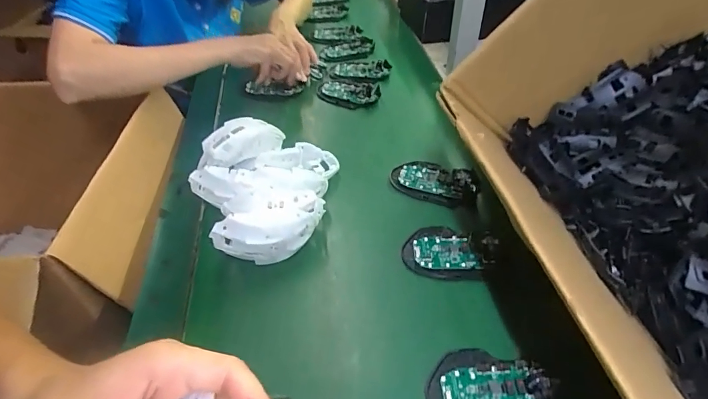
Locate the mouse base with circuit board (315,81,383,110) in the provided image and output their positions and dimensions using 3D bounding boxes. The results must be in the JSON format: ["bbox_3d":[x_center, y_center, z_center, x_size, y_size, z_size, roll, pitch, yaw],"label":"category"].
[{"bbox_3d":[-0.012,-0.191,0.736,0.118,0.014,0.068,12,61,22],"label":"mouse base with circuit board"}]

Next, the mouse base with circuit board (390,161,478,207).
[{"bbox_3d":[0.105,-0.030,0.547,0.111,0.021,0.067,20,49,22],"label":"mouse base with circuit board"}]

